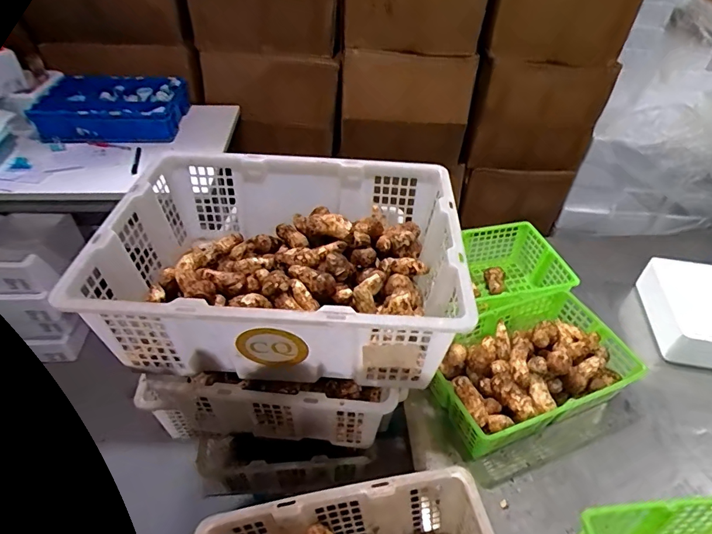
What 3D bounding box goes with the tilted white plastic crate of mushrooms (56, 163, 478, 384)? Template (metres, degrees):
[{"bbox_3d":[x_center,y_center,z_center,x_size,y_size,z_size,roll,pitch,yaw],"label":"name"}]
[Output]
[{"bbox_3d":[-0.096,-0.010,0.655,0.460,0.161,0.345,2,44,0],"label":"tilted white plastic crate of mushrooms"}]

